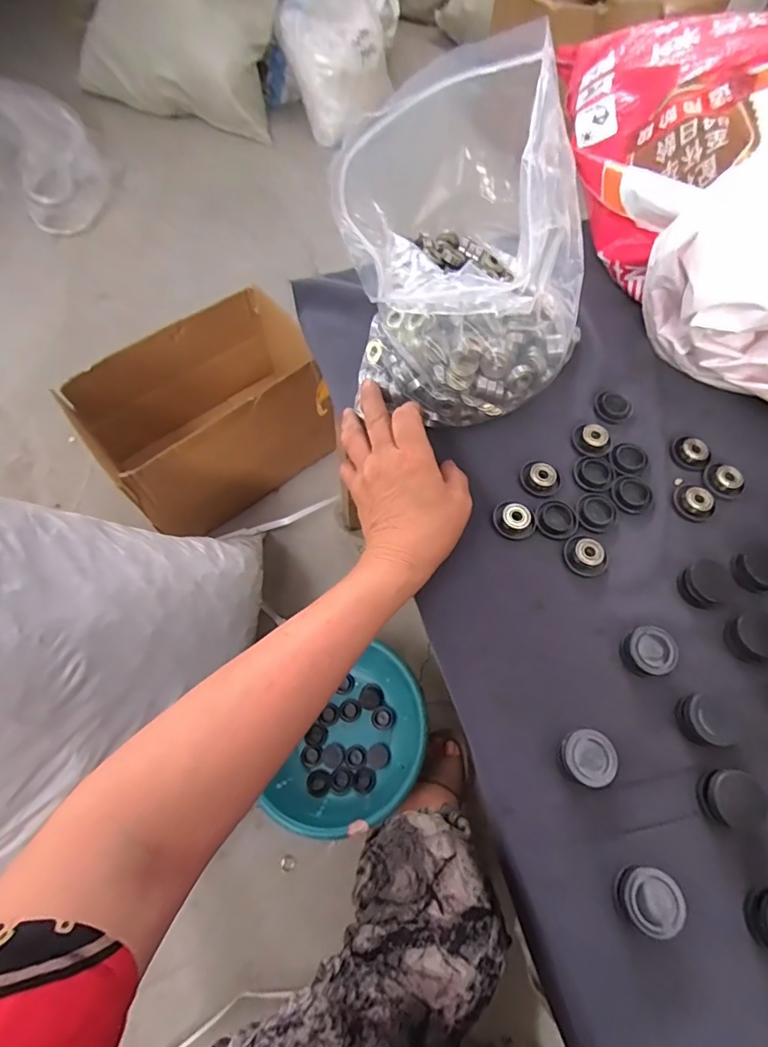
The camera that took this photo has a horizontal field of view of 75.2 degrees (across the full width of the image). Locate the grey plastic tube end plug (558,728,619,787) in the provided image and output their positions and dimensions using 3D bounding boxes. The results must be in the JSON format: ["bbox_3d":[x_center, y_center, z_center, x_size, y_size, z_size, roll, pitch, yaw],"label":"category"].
[{"bbox_3d":[0.131,0.150,0.320,0.032,0.014,0.033,1,65,-2],"label":"grey plastic tube end plug"}]

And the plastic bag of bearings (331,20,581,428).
[{"bbox_3d":[0.047,-0.205,0.373,0.152,0.172,0.199,-7,66,-6],"label":"plastic bag of bearings"}]

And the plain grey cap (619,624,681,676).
[{"bbox_3d":[0.185,0.088,0.345,0.036,0.014,0.031,2,65,-2],"label":"plain grey cap"}]

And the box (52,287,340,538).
[{"bbox_3d":[-0.291,-0.193,0.888,0.401,0.221,0.282,-40,73,-19],"label":"box"}]

